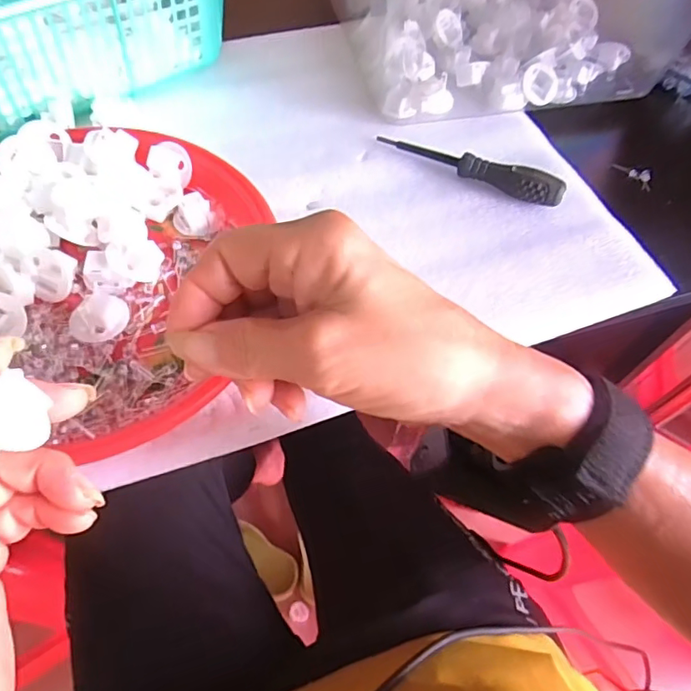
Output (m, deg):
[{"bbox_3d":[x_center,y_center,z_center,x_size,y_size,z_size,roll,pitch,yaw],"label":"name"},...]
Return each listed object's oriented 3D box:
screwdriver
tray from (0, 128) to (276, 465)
[{"bbox_3d":[0.093,-0.135,0.394,0.142,0.022,0.017,24,61,11],"label":"screwdriver"},{"bbox_3d":[-0.168,-0.047,0.315,0.209,0.039,0.210,2,59,-3],"label":"tray"}]

